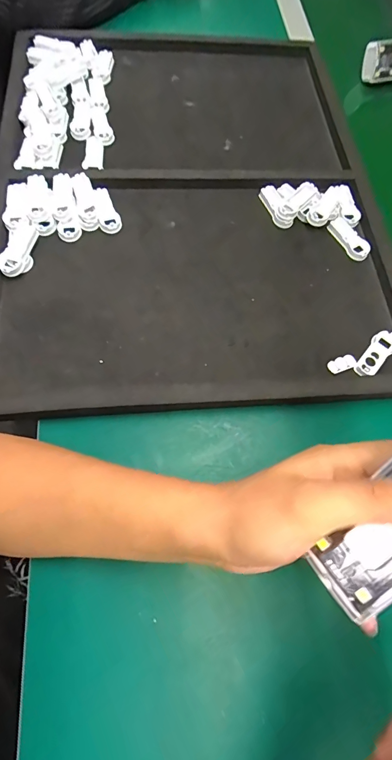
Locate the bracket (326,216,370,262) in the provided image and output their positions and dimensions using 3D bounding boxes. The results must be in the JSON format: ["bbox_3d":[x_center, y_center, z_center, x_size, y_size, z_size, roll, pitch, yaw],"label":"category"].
[{"bbox_3d":[0.173,-0.159,0.412,0.025,0.007,0.056,-29,74,-11],"label":"bracket"}]

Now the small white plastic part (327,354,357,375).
[{"bbox_3d":[0.141,-0.016,0.351,0.029,0.004,0.014,-19,73,-8],"label":"small white plastic part"}]

